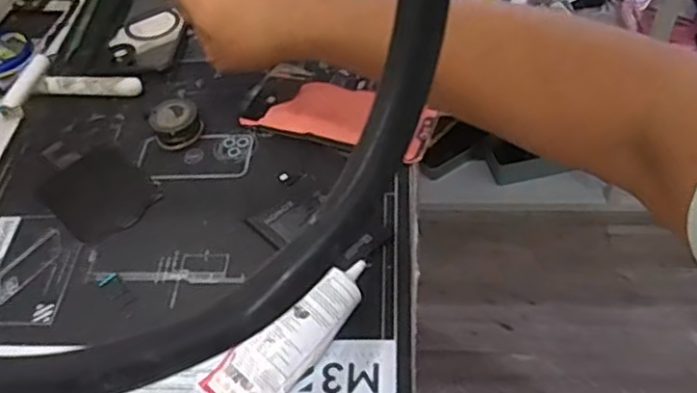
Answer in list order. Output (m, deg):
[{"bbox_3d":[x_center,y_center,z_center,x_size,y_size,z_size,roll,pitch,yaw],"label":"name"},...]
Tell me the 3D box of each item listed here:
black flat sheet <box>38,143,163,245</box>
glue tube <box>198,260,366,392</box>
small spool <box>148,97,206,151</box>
[{"bbox_3d":[-0.194,-0.005,0.517,0.069,0.004,0.091,-37,56,-25],"label":"black flat sheet"},{"bbox_3d":[-0.033,0.086,0.403,0.040,0.029,0.121,34,59,29],"label":"glue tube"},{"bbox_3d":[-0.141,-0.060,0.544,0.039,0.024,0.036,-2,49,2],"label":"small spool"}]

